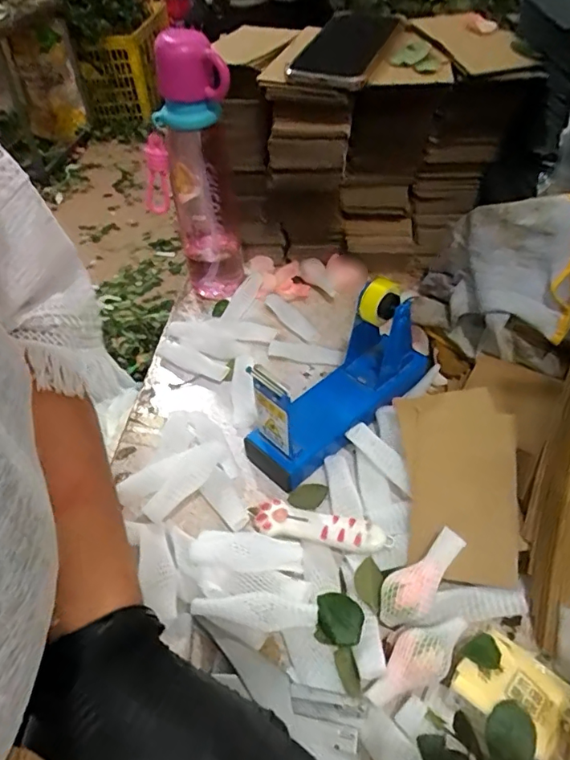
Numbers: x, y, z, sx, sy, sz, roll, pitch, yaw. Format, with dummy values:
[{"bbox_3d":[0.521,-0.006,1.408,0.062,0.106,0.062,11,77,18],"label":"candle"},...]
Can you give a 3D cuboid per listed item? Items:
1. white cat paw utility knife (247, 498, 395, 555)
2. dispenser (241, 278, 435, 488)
[{"bbox_3d":[0.027,0.119,0.429,0.116,0.017,0.031,9,47,14],"label":"white cat paw utility knife"},{"bbox_3d":[0.054,-0.015,0.487,0.074,0.109,0.215,30,55,30],"label":"dispenser"}]

